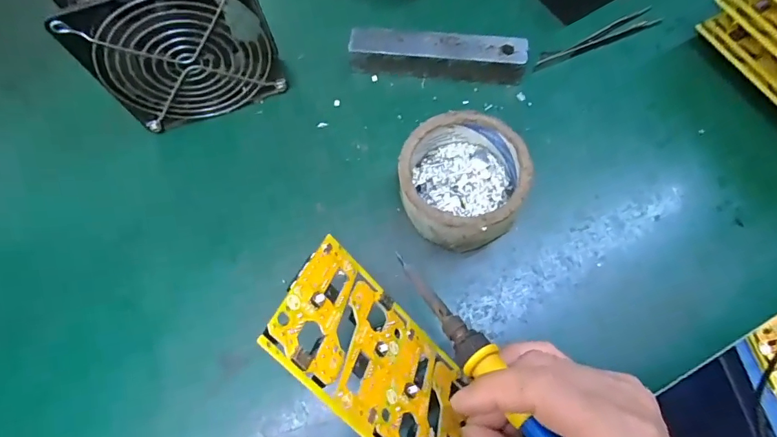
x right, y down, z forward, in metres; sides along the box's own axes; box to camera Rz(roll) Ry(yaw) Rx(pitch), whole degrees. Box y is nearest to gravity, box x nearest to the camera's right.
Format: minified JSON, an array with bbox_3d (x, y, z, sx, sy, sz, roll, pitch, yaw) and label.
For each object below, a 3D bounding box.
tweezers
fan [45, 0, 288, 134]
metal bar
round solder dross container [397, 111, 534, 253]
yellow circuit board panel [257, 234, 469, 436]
[{"bbox_3d":[0.175,-0.150,0.374,0.108,0.010,0.016,-22,70,-6],"label":"tweezers"},{"bbox_3d":[-0.146,-0.127,0.322,0.117,0.117,0.047,-20,70,-5],"label":"fan"},{"bbox_3d":[0.040,-0.131,0.363,0.136,0.029,0.026,7,70,5],"label":"metal bar"},{"bbox_3d":[0.050,-0.025,0.313,0.085,0.045,0.085,-1,69,2],"label":"round solder dross container"},{"bbox_3d":[0.001,0.076,0.234,0.134,0.004,0.078,47,34,-16],"label":"yellow circuit board panel"}]

